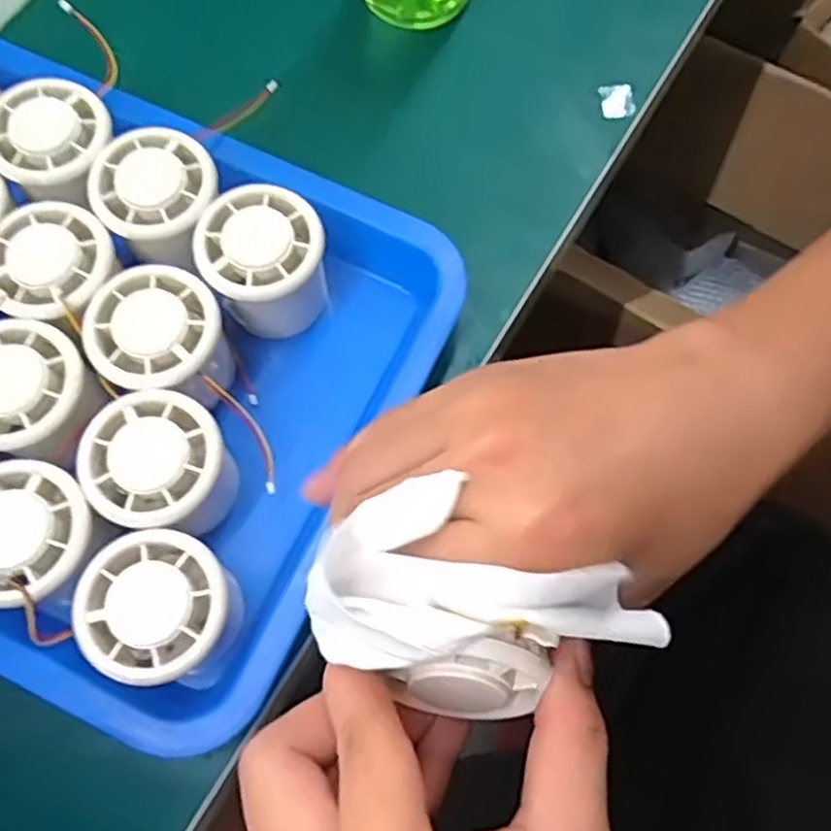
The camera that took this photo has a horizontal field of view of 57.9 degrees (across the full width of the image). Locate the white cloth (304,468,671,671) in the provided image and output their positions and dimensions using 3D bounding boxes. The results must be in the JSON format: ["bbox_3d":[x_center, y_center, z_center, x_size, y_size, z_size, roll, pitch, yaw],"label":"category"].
[{"bbox_3d":[0.021,0.047,0.203,0.097,0.016,0.048,10,71,-2],"label":"white cloth"}]

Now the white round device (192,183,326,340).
[{"bbox_3d":[-0.070,-0.070,0.359,0.055,0.056,0.051,0,70,0],"label":"white round device"}]

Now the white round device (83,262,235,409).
[{"bbox_3d":[-0.113,-0.032,0.345,0.056,0.048,0.054,0,70,0],"label":"white round device"}]

